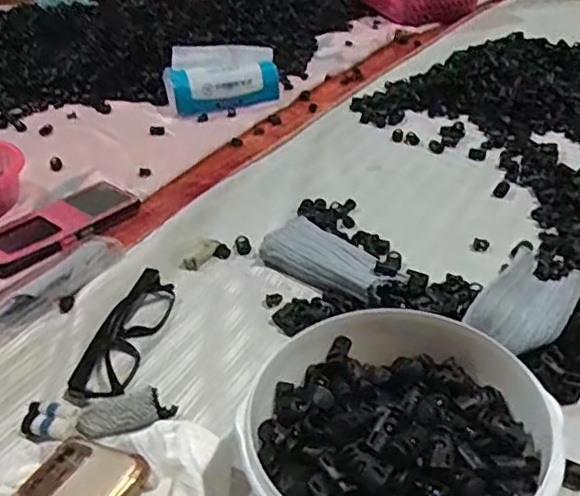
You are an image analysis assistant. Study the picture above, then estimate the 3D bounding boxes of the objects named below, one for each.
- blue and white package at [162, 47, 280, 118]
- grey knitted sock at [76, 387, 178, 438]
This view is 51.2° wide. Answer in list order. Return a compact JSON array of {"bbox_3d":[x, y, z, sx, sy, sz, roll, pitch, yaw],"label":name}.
[{"bbox_3d":[-0.101,-0.248,0.888,0.167,0.081,0.069,-9,34,-4],"label":"blue and white package"},{"bbox_3d":[-0.112,0.113,0.412,0.063,0.018,0.024,-11,34,-8],"label":"grey knitted sock"}]

